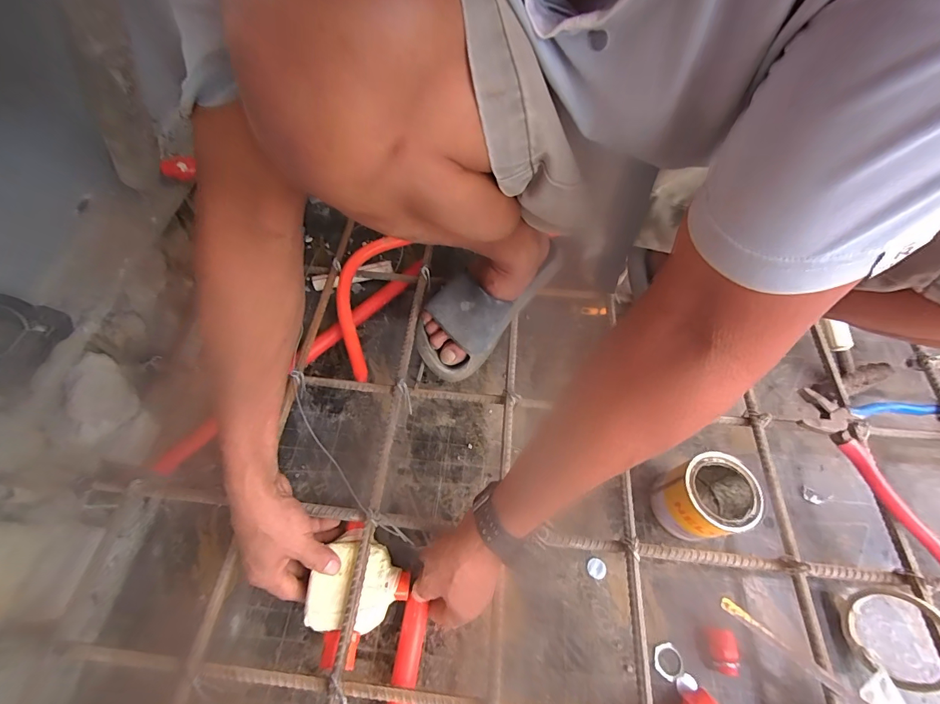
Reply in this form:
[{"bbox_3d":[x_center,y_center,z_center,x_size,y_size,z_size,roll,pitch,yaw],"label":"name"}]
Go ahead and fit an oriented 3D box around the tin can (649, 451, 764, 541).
[{"bbox_3d":[0.278,0.177,0.469,0.087,0.102,0.073,-11,60,-6],"label":"tin can"}]

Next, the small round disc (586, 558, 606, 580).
[{"bbox_3d":[0.153,0.261,0.476,0.022,0.004,0.023,0,60,0],"label":"small round disc"}]

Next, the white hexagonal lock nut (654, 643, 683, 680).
[{"bbox_3d":[0.215,0.336,0.428,0.029,0.012,0.030,-31,65,-17],"label":"white hexagonal lock nut"}]

